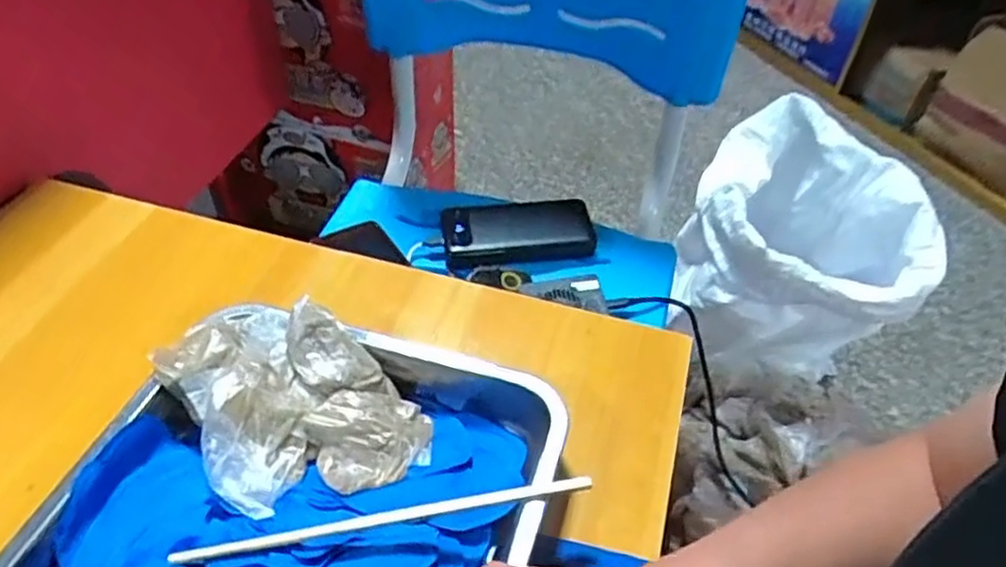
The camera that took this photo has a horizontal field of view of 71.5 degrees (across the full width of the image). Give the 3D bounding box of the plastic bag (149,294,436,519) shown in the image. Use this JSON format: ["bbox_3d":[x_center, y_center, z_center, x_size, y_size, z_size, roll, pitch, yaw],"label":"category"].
[{"bbox_3d":[-0.132,0.068,0.439,0.124,0.025,0.149,-26,53,-25],"label":"plastic bag"}]

